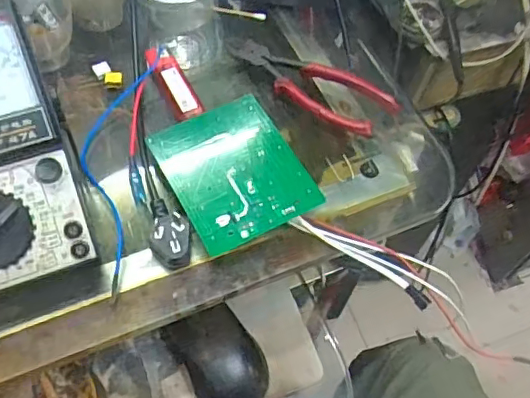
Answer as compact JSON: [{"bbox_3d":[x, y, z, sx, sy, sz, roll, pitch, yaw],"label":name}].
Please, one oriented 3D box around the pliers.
[{"bbox_3d":[0.036,-0.096,0.476,0.147,0.023,0.055,34,62,16],"label":"pliers"}]

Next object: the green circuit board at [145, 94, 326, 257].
[{"bbox_3d":[-0.024,-0.023,0.414,0.091,0.008,0.116,-25,60,-16],"label":"green circuit board"}]

